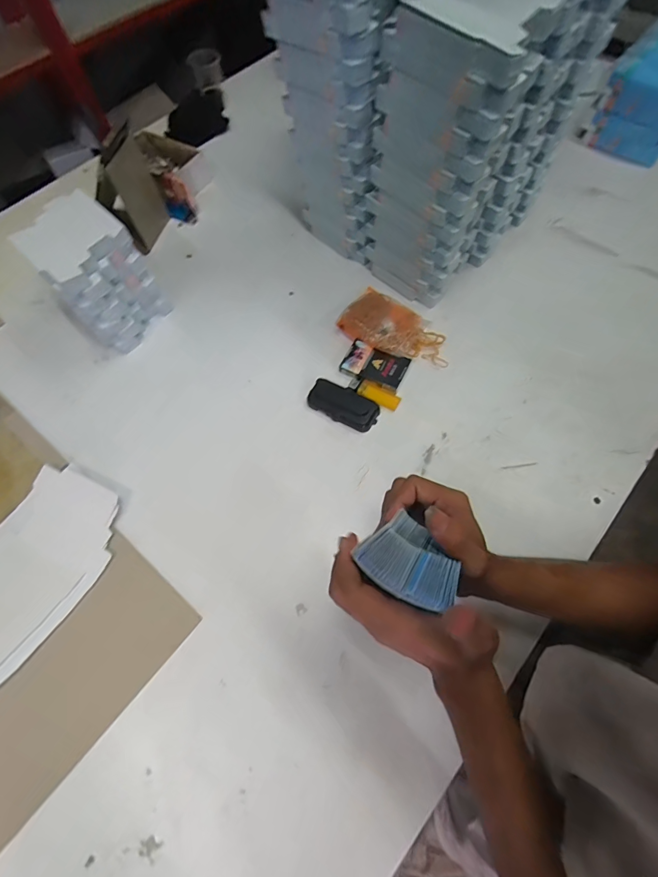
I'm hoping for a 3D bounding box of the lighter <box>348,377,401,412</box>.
[{"bbox_3d":[0.069,-0.069,0.603,0.081,0.011,0.026,27,70,14],"label":"lighter"}]

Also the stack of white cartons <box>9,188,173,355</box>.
[{"bbox_3d":[-0.353,-0.250,0.615,0.132,0.169,0.146,41,73,18],"label":"stack of white cartons"}]

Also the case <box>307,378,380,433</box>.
[{"bbox_3d":[0.022,-0.051,0.600,0.107,0.024,0.054,26,69,13],"label":"case"}]

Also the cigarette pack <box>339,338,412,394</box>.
[{"bbox_3d":[0.072,-0.115,0.618,0.095,0.020,0.061,24,69,13],"label":"cigarette pack"}]

